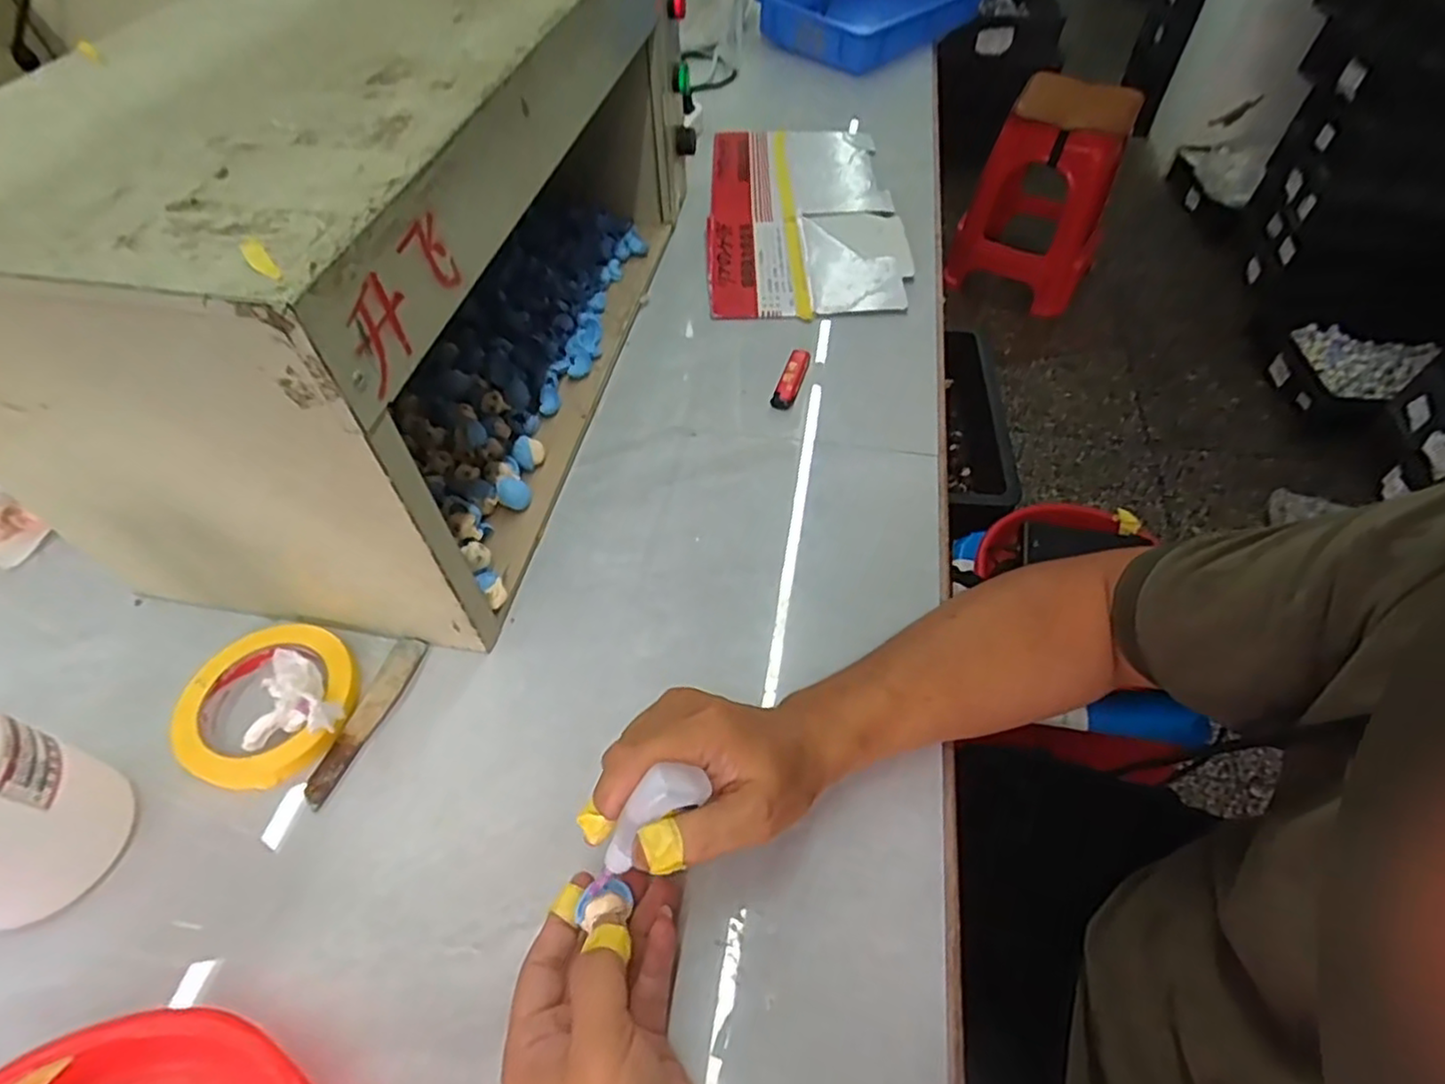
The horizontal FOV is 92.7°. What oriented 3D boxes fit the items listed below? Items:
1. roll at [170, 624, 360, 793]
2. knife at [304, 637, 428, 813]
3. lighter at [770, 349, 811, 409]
[{"bbox_3d":[-0.301,0.108,0.460,0.109,0.020,0.103,0,54,0],"label":"roll"},{"bbox_3d":[-0.236,0.117,0.459,0.022,0.009,0.117,15,55,10],"label":"knife"},{"bbox_3d":[0.067,-0.156,0.654,0.021,0.015,0.078,17,56,11],"label":"lighter"}]

